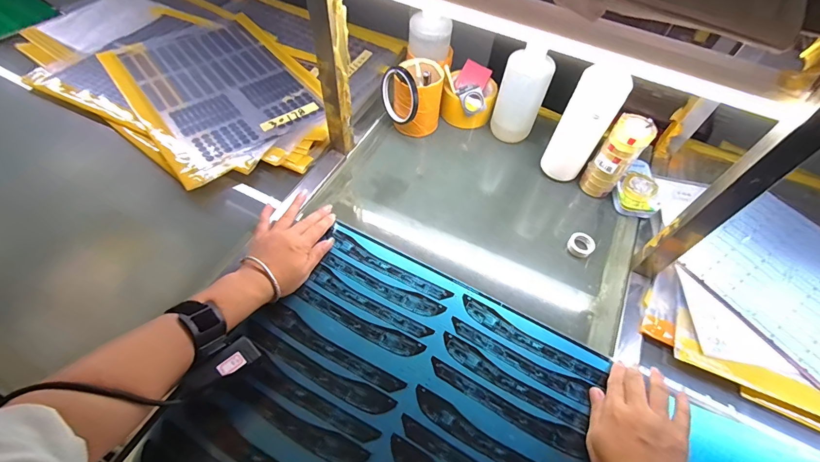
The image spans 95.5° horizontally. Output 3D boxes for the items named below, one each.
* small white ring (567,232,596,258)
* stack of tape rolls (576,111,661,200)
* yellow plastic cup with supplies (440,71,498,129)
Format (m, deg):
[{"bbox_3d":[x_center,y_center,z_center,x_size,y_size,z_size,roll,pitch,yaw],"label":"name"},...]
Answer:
[{"bbox_3d":[0.256,0.021,0.557,0.036,0.017,0.033,2,57,-3],"label":"small white ring"},{"bbox_3d":[0.313,-0.109,0.573,0.042,0.140,0.050,-36,66,-23],"label":"stack of tape rolls"},{"bbox_3d":[0.109,-0.238,0.689,0.089,0.063,0.084,18,58,8],"label":"yellow plastic cup with supplies"}]

